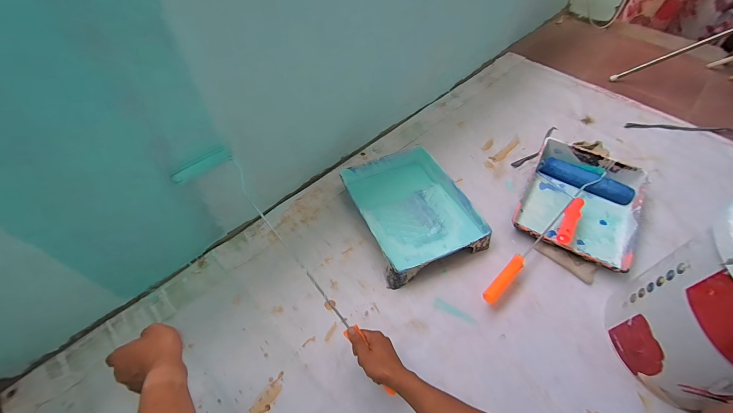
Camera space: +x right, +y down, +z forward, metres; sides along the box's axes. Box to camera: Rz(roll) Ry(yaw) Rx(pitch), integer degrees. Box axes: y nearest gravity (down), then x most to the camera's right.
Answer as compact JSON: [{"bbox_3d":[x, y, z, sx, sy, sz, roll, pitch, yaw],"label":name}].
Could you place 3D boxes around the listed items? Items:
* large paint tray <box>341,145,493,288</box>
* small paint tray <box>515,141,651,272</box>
[{"bbox_3d":[0.120,0.005,0.856,0.278,0.063,0.351,-19,55,-15],"label":"large paint tray"},{"bbox_3d":[0.589,-0.020,0.870,0.284,0.071,0.348,29,57,19],"label":"small paint tray"}]

